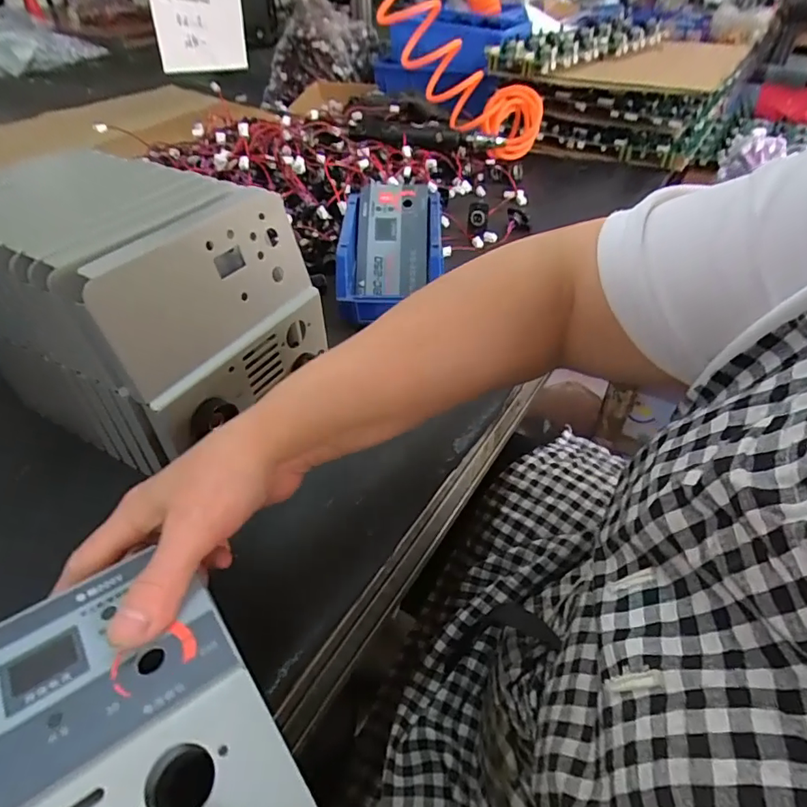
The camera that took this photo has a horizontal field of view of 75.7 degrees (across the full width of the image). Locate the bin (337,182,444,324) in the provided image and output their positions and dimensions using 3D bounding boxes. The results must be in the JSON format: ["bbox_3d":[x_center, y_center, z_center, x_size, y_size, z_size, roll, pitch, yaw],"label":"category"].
[{"bbox_3d":[-0.014,-0.159,0.539,0.097,0.067,0.160,-1,43,0],"label":"bin"}]

